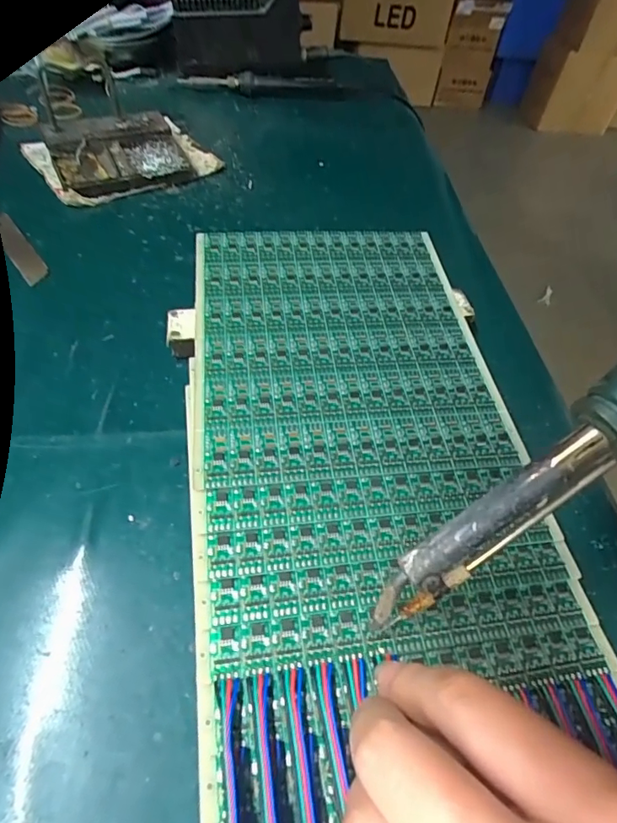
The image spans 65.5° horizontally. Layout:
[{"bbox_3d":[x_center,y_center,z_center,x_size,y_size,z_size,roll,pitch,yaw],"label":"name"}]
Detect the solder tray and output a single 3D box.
[{"bbox_3d":[-0.174,-0.244,0.448,0.150,0.033,0.119,-25,57,-22],"label":"solder tray"}]

